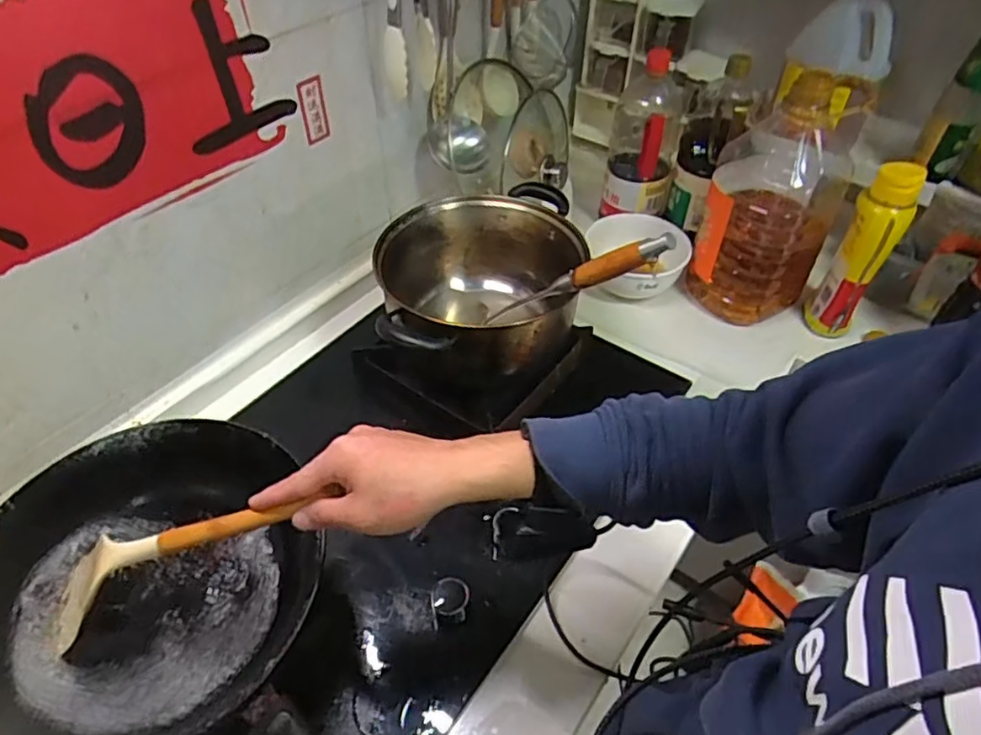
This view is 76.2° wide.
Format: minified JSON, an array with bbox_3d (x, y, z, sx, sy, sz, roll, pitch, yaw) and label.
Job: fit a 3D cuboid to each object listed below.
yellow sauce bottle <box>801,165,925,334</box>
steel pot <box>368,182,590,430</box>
[{"bbox_3d":[0.510,-0.154,0.864,0.068,0.241,0.074,27,52,23],"label":"yellow sauce bottle"},{"bbox_3d":[-0.017,-0.072,0.788,0.260,0.168,0.277,-1,46,-1],"label":"steel pot"}]

